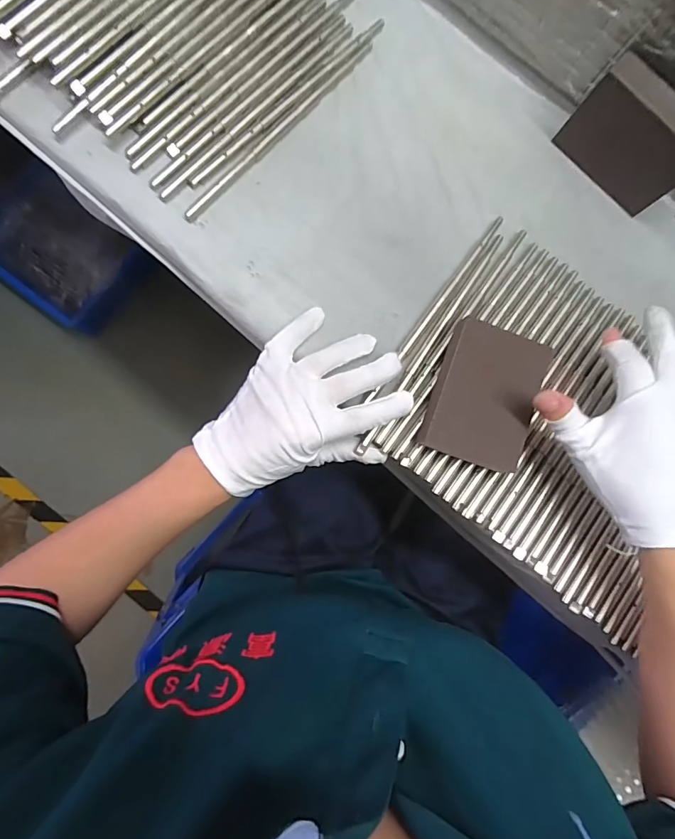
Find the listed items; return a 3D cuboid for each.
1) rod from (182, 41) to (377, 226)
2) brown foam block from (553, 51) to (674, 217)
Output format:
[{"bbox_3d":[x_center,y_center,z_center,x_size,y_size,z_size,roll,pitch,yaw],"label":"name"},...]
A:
[{"bbox_3d":[-0.043,-0.233,0.341,0.010,0.004,0.211,42,82,0],"label":"rod"},{"bbox_3d":[0.230,-0.216,0.333,0.095,0.073,0.020,42,82,0],"label":"brown foam block"}]

